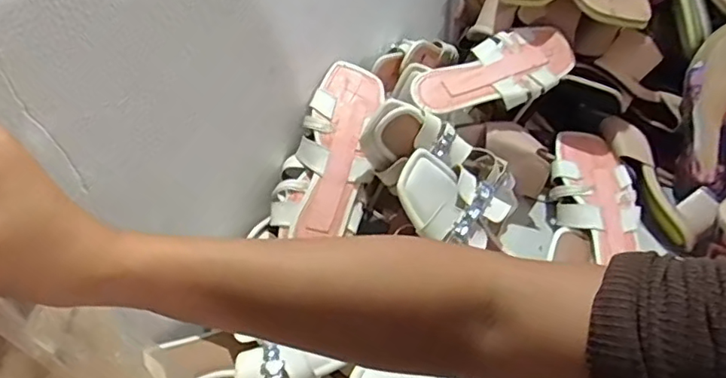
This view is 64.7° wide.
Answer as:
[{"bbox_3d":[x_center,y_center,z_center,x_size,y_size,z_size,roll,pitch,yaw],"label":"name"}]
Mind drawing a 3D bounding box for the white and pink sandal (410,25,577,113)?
[{"bbox_3d":[0.164,-0.136,0.712,0.232,0.043,0.087,-24,76,-20],"label":"white and pink sandal"}]

